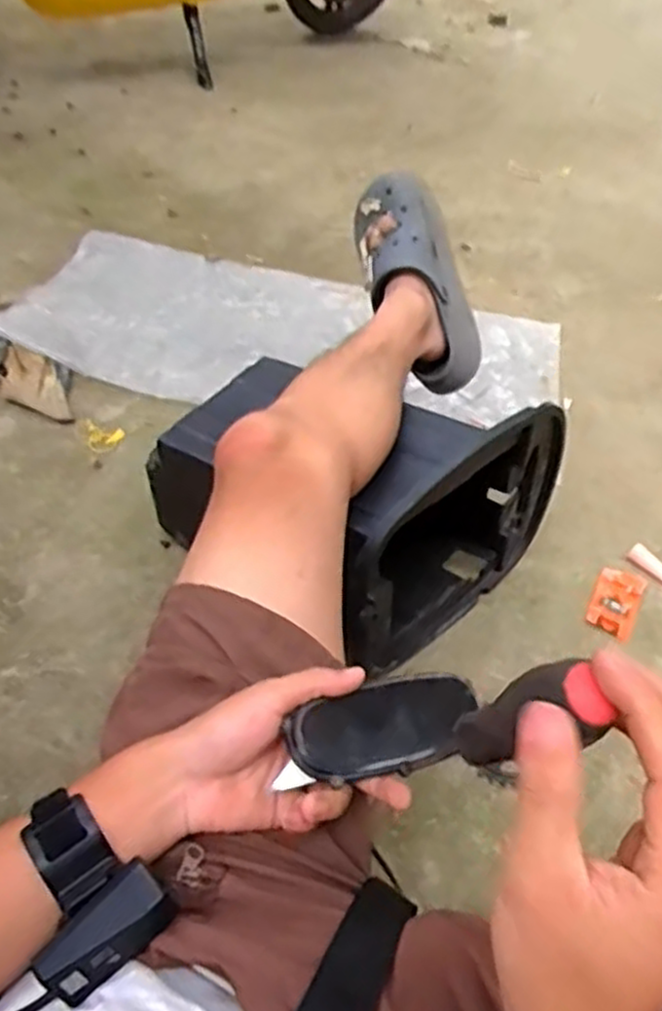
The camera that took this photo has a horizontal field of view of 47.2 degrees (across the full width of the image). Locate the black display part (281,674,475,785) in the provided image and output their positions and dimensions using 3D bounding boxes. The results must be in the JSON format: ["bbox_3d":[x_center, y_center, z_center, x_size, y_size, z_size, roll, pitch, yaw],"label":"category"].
[{"bbox_3d":[0.035,0.133,0.452,0.115,0.017,0.051,-11,52,-18],"label":"black display part"}]

